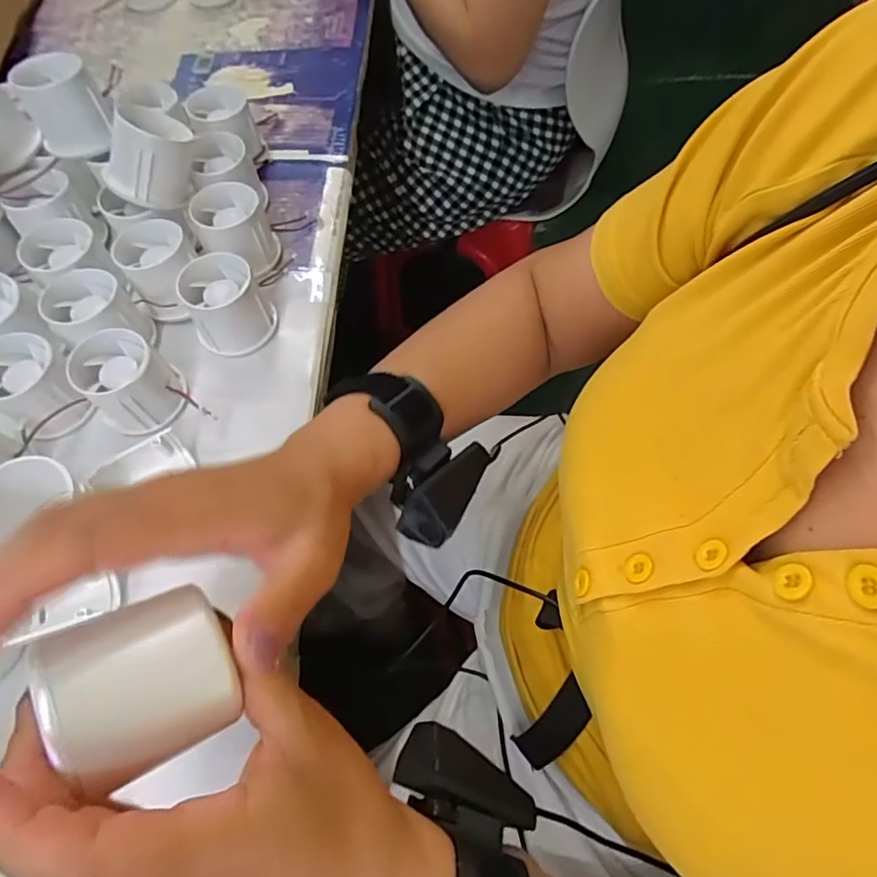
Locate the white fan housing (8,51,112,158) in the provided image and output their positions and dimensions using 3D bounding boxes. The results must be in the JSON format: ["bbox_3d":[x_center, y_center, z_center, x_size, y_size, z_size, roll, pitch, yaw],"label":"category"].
[{"bbox_3d":[-0.279,-0.249,0.413,0.053,0.050,0.047,-26,67,-11],"label":"white fan housing"}]

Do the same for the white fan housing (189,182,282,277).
[{"bbox_3d":[-0.158,-0.162,0.429,0.053,0.049,0.051,0,64,0],"label":"white fan housing"}]

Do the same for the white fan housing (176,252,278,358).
[{"bbox_3d":[-0.152,-0.096,0.397,0.054,0.051,0.050,-25,67,-11],"label":"white fan housing"}]

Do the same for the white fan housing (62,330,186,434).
[{"bbox_3d":[-0.208,-0.038,0.371,0.060,0.046,0.056,39,71,17],"label":"white fan housing"}]

